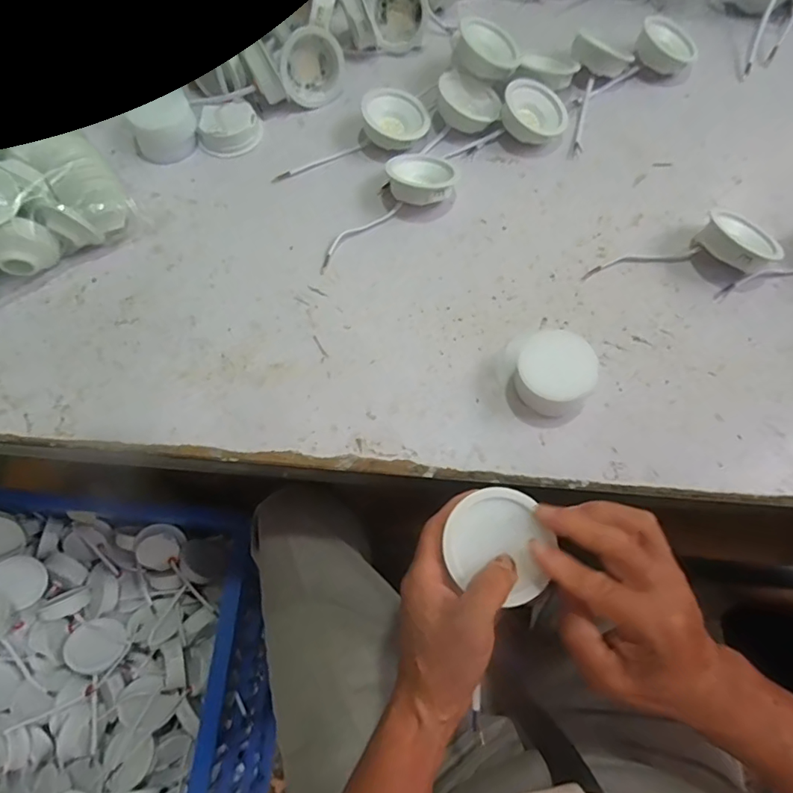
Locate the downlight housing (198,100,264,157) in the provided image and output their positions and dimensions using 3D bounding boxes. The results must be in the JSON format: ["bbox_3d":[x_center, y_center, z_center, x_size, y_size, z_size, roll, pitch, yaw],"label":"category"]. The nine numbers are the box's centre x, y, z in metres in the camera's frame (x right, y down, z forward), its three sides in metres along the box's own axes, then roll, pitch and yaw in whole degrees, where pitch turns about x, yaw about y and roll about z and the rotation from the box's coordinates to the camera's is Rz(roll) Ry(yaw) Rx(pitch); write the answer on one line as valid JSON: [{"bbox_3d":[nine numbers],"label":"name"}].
[{"bbox_3d":[-0.179,-0.286,0.547,0.066,0.022,0.054,-4,66,-1],"label":"downlight housing"}]

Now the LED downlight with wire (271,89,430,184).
[{"bbox_3d":[-0.040,-0.259,0.522,0.167,0.039,0.070,-37,71,-14],"label":"LED downlight with wire"}]

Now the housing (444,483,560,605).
[{"bbox_3d":[0.067,0.091,0.327,0.064,0.020,0.066,0,66,1],"label":"housing"}]

